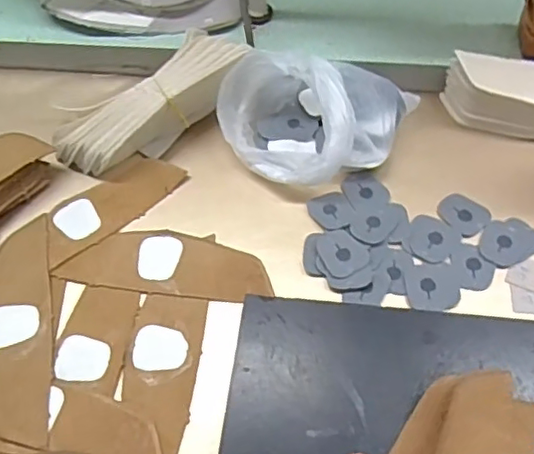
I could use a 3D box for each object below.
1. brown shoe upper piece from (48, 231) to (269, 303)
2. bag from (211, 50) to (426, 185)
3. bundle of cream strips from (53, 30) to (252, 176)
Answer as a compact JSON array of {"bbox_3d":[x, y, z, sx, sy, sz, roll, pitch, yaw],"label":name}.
[{"bbox_3d":[-0.080,0.028,0.483,0.165,0.004,0.055,6,60,8],"label":"brown shoe upper piece"},{"bbox_3d":[0.036,-0.099,0.512,0.145,0.067,0.130,23,64,17],"label":"bag"},{"bbox_3d":[-0.100,-0.106,0.532,0.180,0.050,0.059,-34,62,1],"label":"bundle of cream strips"}]

